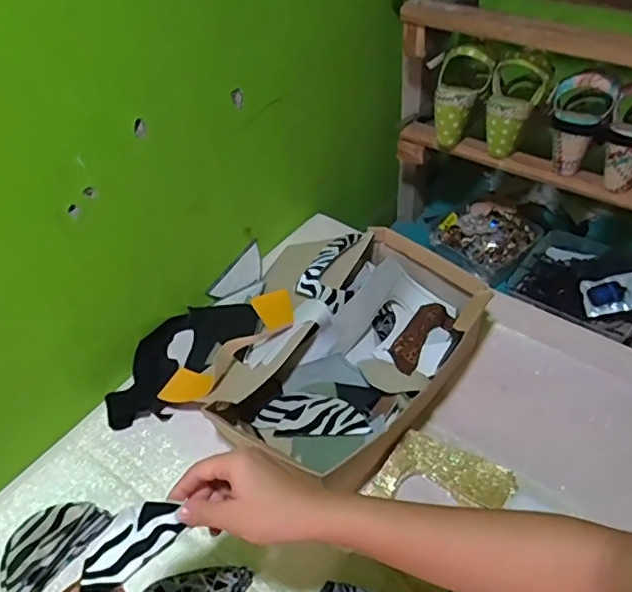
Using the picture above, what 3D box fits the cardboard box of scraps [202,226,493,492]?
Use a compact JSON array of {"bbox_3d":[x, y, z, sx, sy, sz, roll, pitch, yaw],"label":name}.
[{"bbox_3d":[0.027,0.067,0.699,0.249,0.100,0.338,28,53,29],"label":"cardboard box of scraps"}]

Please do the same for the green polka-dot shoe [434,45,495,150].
[{"bbox_3d":[0.222,-0.303,0.862,0.078,0.135,0.080,11,47,15],"label":"green polka-dot shoe"}]

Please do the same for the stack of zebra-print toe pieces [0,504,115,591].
[{"bbox_3d":[-0.281,0.260,0.594,0.060,0.032,0.116,25,52,26],"label":"stack of zebra-print toe pieces"}]

